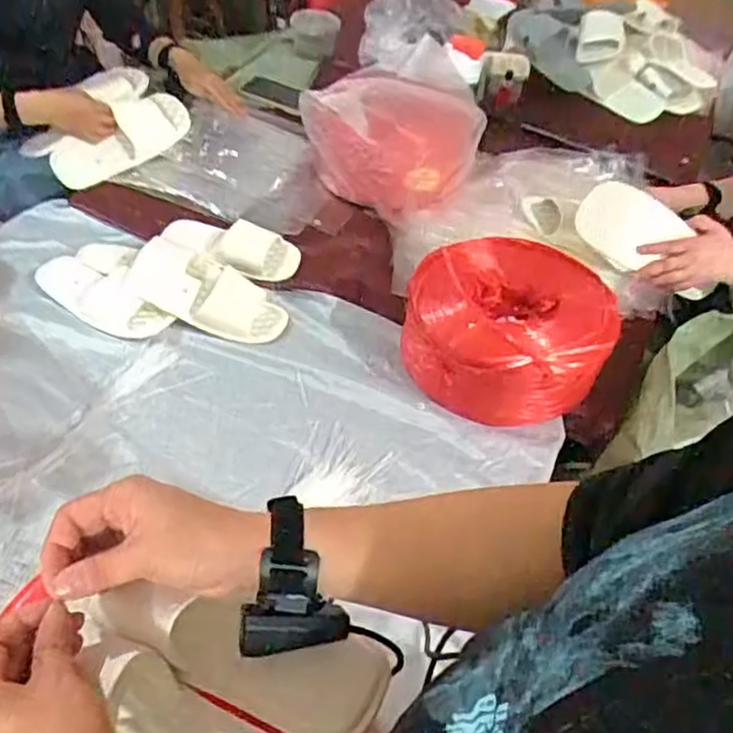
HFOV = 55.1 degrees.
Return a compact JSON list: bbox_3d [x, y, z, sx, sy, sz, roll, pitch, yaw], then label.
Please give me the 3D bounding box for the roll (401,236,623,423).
[{"bbox_3d":[0.209,-0.063,1.052,0.289,0.136,0.286,15,49,6],"label":"roll"}]

